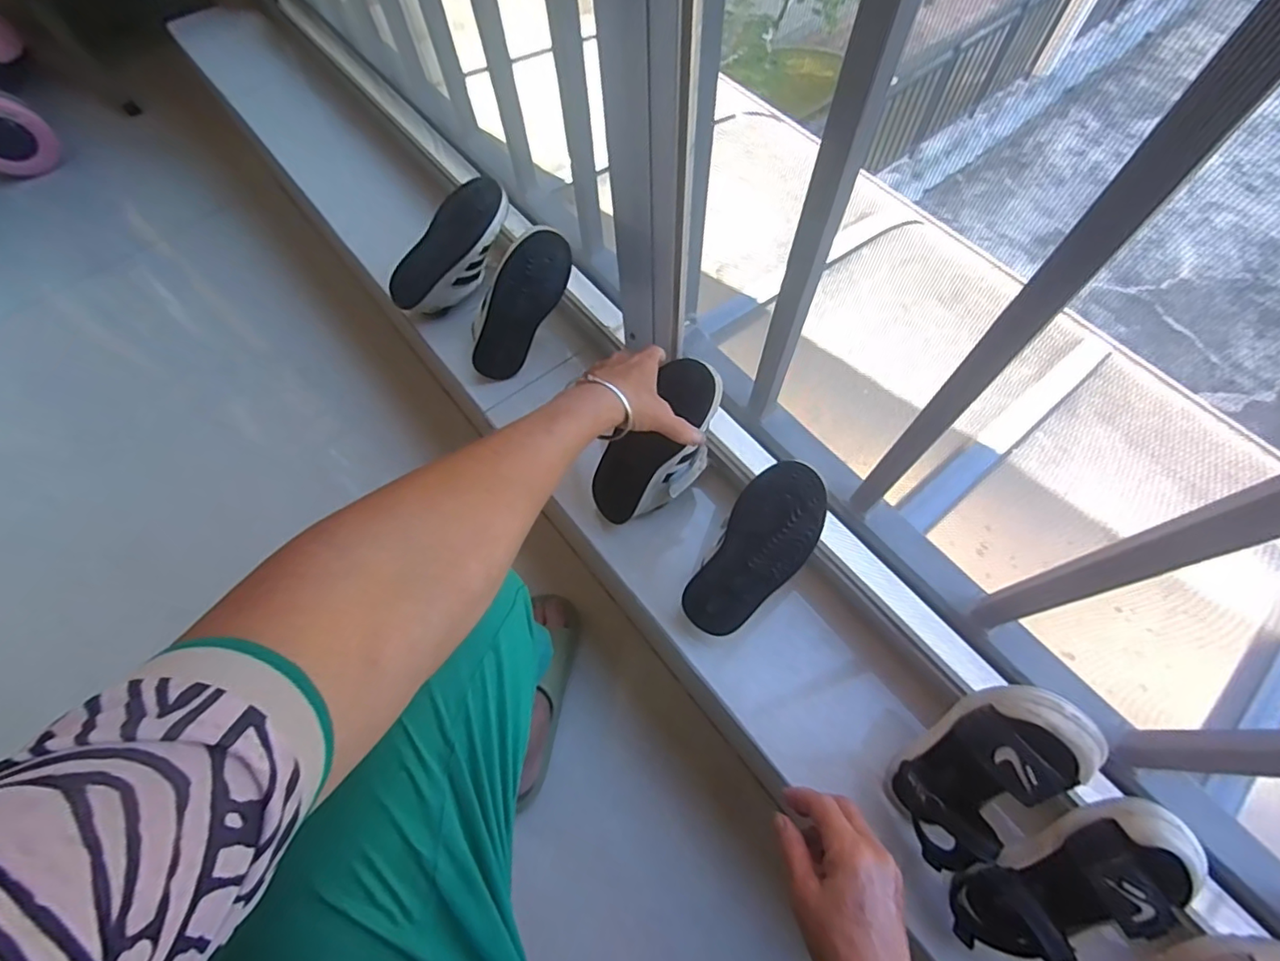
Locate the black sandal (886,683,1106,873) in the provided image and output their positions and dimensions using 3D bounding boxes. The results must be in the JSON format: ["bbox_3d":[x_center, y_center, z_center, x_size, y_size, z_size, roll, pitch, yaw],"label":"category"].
[{"bbox_3d":[0.266,0.228,0.442,0.074,0.170,0.076,37,29,13],"label":"black sandal"}]

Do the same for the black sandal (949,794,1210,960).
[{"bbox_3d":[0.310,0.294,0.412,0.077,0.062,0.170,48,116,16],"label":"black sandal"}]

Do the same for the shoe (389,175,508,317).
[{"bbox_3d":[-0.234,-0.290,0.713,0.084,0.063,0.184,46,105,15],"label":"shoe"}]

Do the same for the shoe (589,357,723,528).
[{"bbox_3d":[0.023,-0.035,0.568,0.081,0.182,0.064,41,34,14],"label":"shoe"}]

